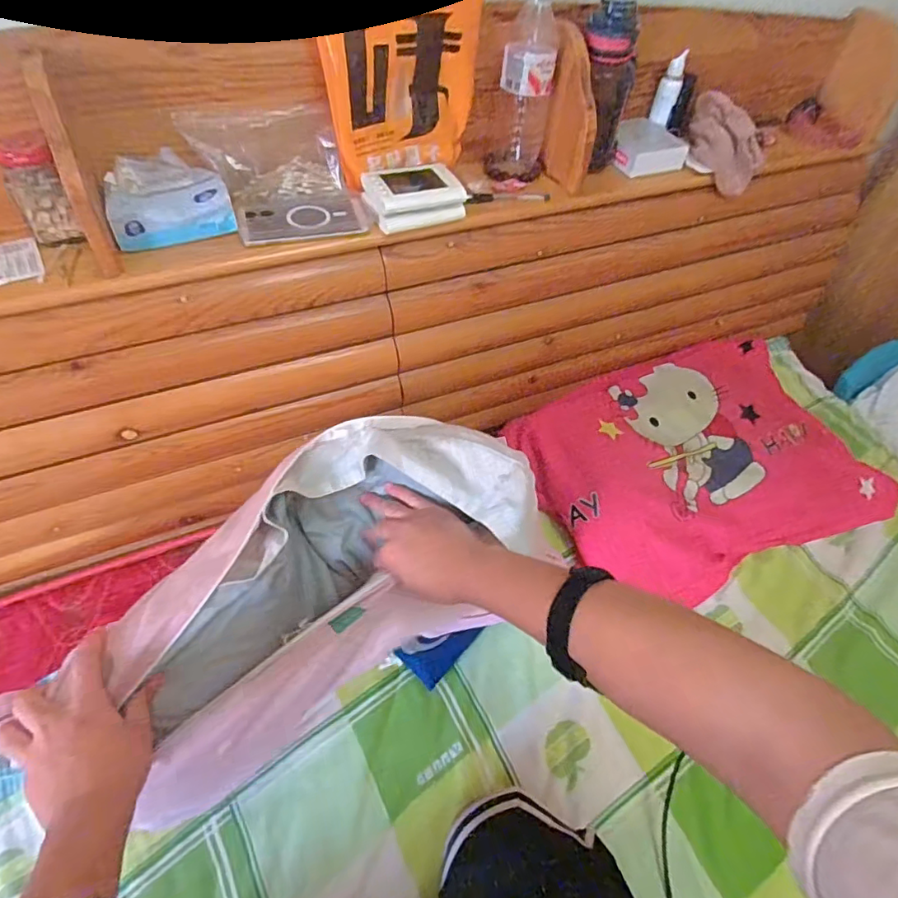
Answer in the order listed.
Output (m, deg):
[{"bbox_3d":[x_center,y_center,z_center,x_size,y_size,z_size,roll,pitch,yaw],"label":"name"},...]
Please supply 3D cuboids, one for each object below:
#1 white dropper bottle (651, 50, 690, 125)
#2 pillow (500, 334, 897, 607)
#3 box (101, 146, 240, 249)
[{"bbox_3d":[0.336,-0.550,0.831,0.030,0.091,0.027,18,52,10],"label":"white dropper bottle"},{"bbox_3d":[0.427,0.016,0.929,0.632,0.148,0.376,-17,54,-17],"label":"pillow"},{"bbox_3d":[-0.328,-0.292,0.639,0.131,0.063,0.084,-18,54,-18],"label":"box"}]

